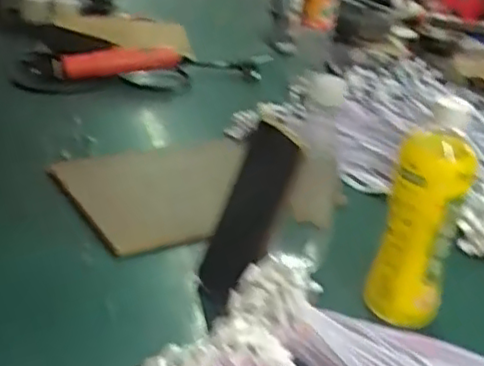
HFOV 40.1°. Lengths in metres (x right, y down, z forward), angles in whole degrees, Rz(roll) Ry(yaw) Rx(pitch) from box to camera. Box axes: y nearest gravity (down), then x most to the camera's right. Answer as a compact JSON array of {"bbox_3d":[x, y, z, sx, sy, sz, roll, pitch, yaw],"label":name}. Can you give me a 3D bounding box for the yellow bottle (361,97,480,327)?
[{"bbox_3d":[0.159,0.027,0.583,0.061,0.208,0.052,17,28,21],"label":"yellow bottle"}]

